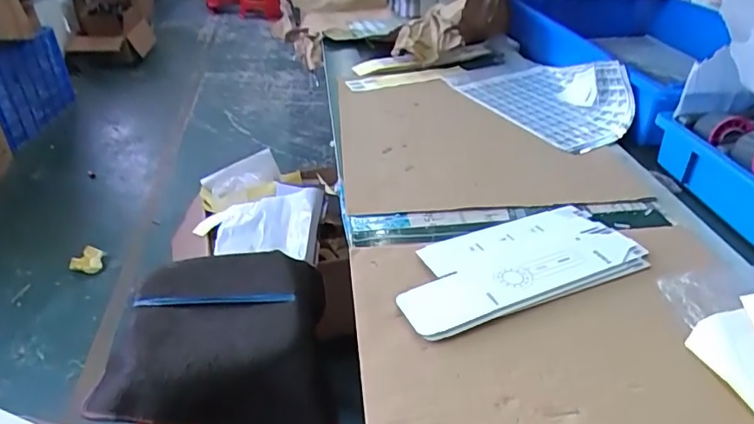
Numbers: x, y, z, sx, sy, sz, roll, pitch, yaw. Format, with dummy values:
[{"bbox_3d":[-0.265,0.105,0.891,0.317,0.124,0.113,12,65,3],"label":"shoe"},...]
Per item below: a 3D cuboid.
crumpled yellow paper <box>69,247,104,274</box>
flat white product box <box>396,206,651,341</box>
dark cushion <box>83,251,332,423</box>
[{"bbox_3d":[-0.929,0.157,1.673,0.104,0.061,0.077,-22,40,-29],"label":"crumpled yellow paper"},{"bbox_3d":[0.146,0.052,0.568,0.277,0.014,0.127,-13,37,-19],"label":"flat white product box"},{"bbox_3d":[-0.258,0.210,0.903,0.351,0.105,0.348,-2,34,-2],"label":"dark cushion"}]

